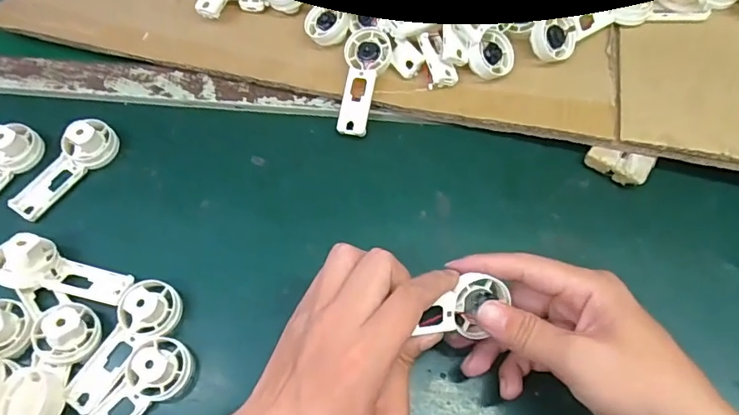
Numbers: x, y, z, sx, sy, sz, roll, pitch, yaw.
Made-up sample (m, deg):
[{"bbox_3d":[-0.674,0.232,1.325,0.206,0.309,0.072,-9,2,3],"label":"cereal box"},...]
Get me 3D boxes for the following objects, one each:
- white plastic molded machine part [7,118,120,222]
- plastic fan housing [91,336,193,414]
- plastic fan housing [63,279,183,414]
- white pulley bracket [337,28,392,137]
[{"bbox_3d":[-0.244,-0.033,0.392,0.032,0.026,0.093,37,67,17],"label":"white plastic molded machine part"},{"bbox_3d":[-0.160,0.121,0.316,0.092,0.024,0.038,-40,71,-14],"label":"plastic fan housing"},{"bbox_3d":[-0.167,0.090,0.331,0.037,0.023,0.092,29,65,13],"label":"plastic fan housing"},{"bbox_3d":[-0.007,-0.108,0.423,0.037,0.014,0.094,10,80,7],"label":"white pulley bracket"}]

